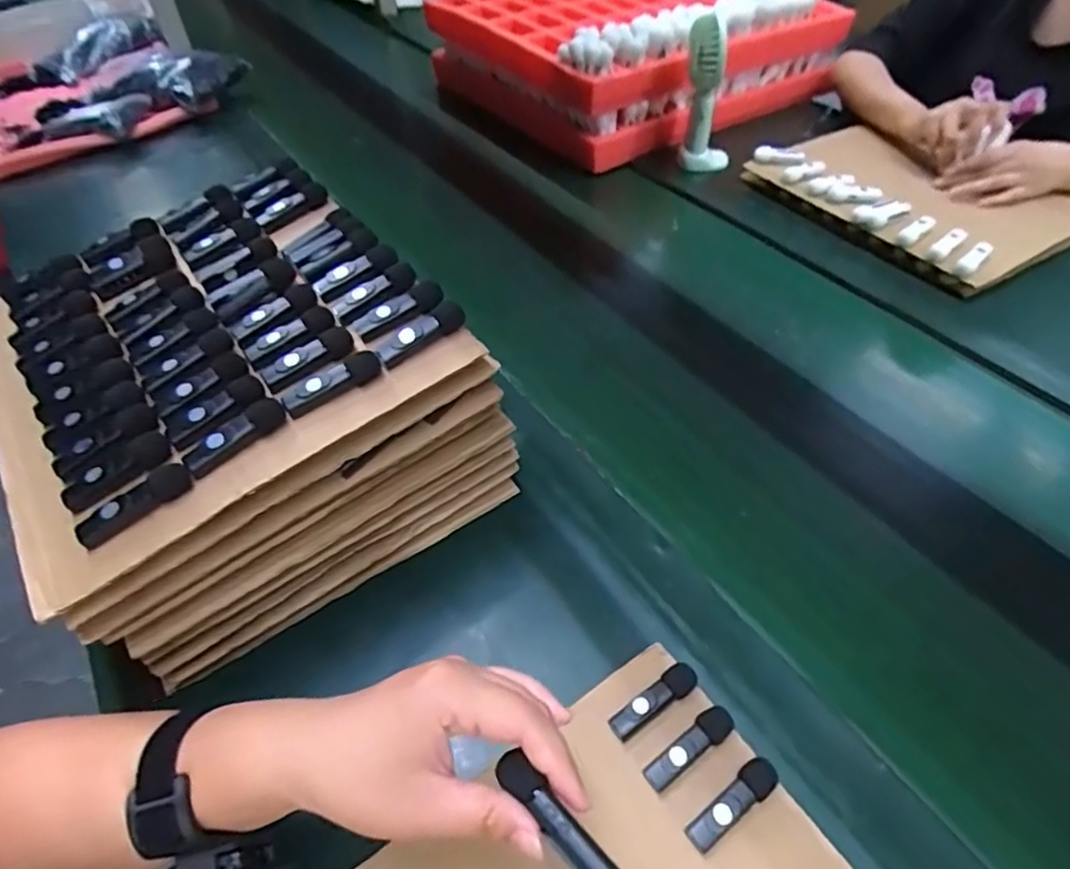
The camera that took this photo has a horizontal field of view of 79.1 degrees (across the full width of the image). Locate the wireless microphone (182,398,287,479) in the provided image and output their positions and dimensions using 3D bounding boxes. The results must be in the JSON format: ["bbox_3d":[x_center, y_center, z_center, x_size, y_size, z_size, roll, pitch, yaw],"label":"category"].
[{"bbox_3d":[-0.185,0.000,0.400,0.063,0.021,0.013,-32,53,-23],"label":"wireless microphone"}]

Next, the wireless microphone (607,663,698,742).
[{"bbox_3d":[0.078,0.176,0.425,0.064,0.013,0.017,-29,52,-21],"label":"wireless microphone"}]

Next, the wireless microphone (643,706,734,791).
[{"bbox_3d":[0.097,0.197,0.405,0.064,0.015,0.018,-31,53,-22],"label":"wireless microphone"}]

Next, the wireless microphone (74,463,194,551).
[{"bbox_3d":[-0.235,0.041,0.380,0.065,0.022,0.012,-33,54,-24],"label":"wireless microphone"}]

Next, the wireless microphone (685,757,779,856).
[{"bbox_3d":[0.118,0.219,0.383,0.065,0.018,0.019,-32,53,-23],"label":"wireless microphone"}]

